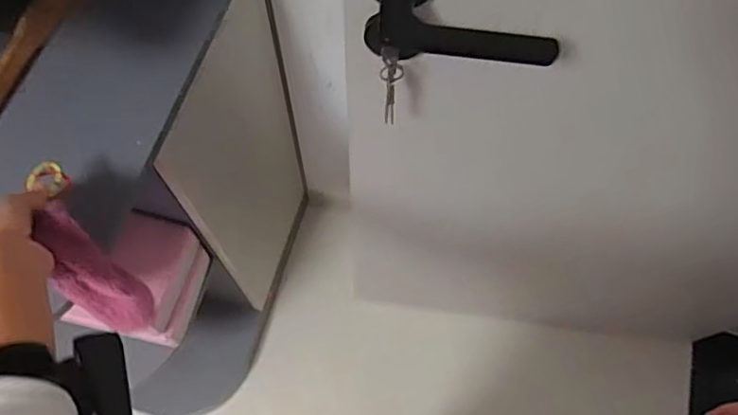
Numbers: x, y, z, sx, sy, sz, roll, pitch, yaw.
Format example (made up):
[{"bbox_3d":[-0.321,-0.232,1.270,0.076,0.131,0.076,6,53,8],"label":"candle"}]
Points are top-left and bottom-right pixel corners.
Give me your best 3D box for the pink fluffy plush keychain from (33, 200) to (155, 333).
[{"bbox_3d":[-0.242,0.067,0.523,0.048,0.169,0.041,-28,55,-13],"label":"pink fluffy plush keychain"}]

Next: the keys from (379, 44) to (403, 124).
[{"bbox_3d":[0.018,-0.109,0.521,0.019,0.082,0.024,6,66,1],"label":"keys"}]

